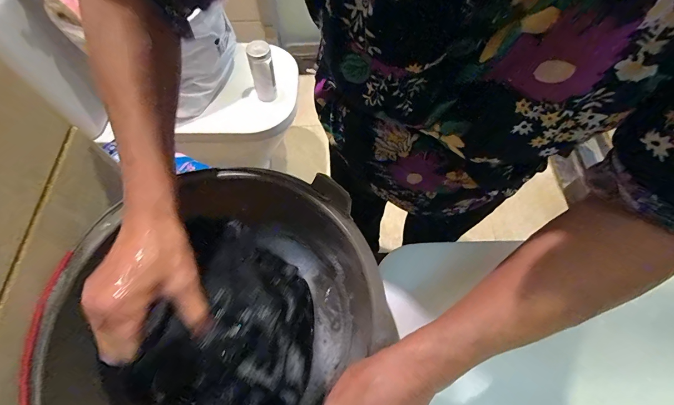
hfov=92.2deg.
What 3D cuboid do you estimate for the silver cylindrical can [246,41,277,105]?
[{"bbox_3d":[-0.191,-0.336,0.831,0.059,0.155,0.057,-1,64,1],"label":"silver cylindrical can"}]

